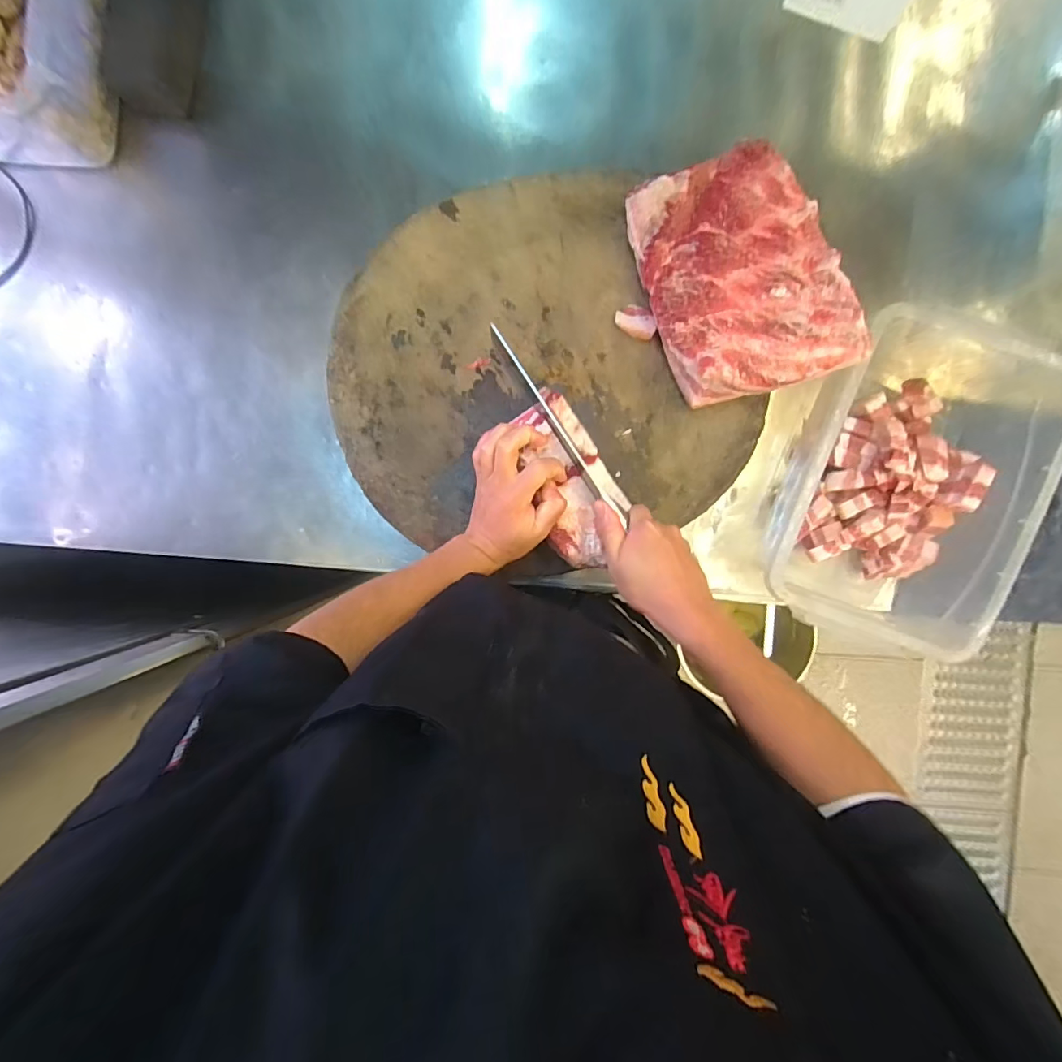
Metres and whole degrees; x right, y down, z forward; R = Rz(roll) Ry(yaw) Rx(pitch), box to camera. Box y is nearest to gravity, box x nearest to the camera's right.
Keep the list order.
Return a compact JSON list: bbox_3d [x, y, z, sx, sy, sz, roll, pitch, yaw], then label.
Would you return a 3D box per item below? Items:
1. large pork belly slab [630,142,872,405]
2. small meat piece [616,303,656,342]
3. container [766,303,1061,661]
[{"bbox_3d":[0.198,-0.242,0.480,0.153,0.074,0.224,-20,91,2],"label":"large pork belly slab"},{"bbox_3d":[0.111,-0.218,0.509,0.043,0.014,0.028,36,93,0],"label":"small meat piece"},{"bbox_3d":[0.392,-0.049,0.533,0.219,0.121,0.306,18,92,1],"label":"container"}]

